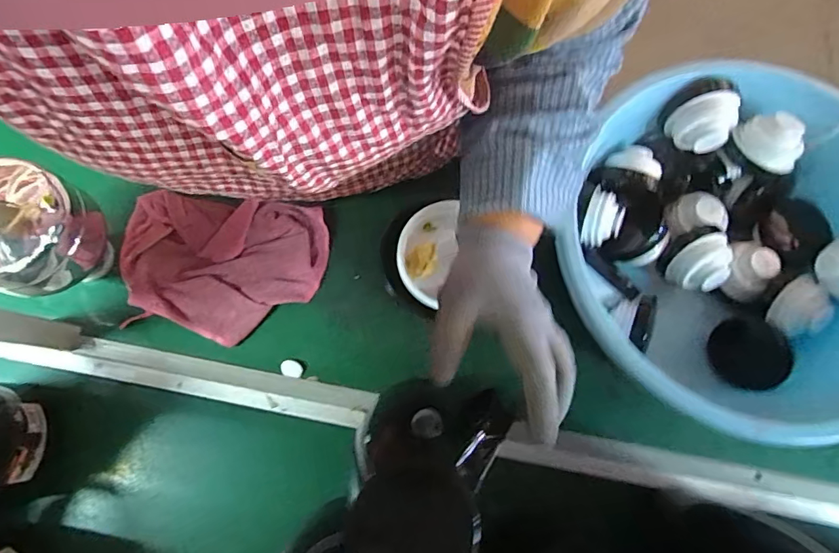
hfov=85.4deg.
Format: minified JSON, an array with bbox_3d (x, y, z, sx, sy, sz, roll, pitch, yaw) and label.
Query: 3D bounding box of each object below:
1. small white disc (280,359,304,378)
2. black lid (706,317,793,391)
[{"bbox_3d":[-0.144,0.105,0.515,0.025,0.006,0.019,25,77,5],"label":"small white disc"},{"bbox_3d":[0.367,0.087,0.511,0.015,0.073,0.079,8,56,-33],"label":"black lid"}]

